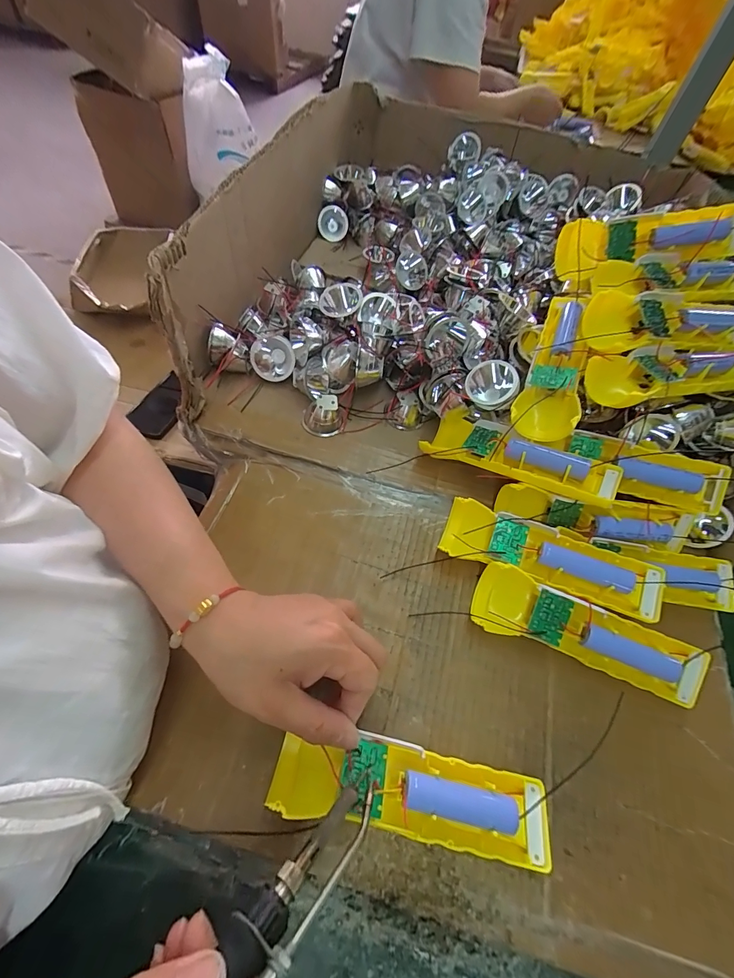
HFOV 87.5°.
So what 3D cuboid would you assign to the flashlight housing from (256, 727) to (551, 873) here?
[{"bbox_3d":[0.026,0.174,0.221,0.156,0.017,0.044,10,57,1],"label":"flashlight housing"}]

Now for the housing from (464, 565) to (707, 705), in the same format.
[{"bbox_3d":[0.155,0.103,0.278,0.153,0.028,0.046,22,93,11],"label":"housing"}]

